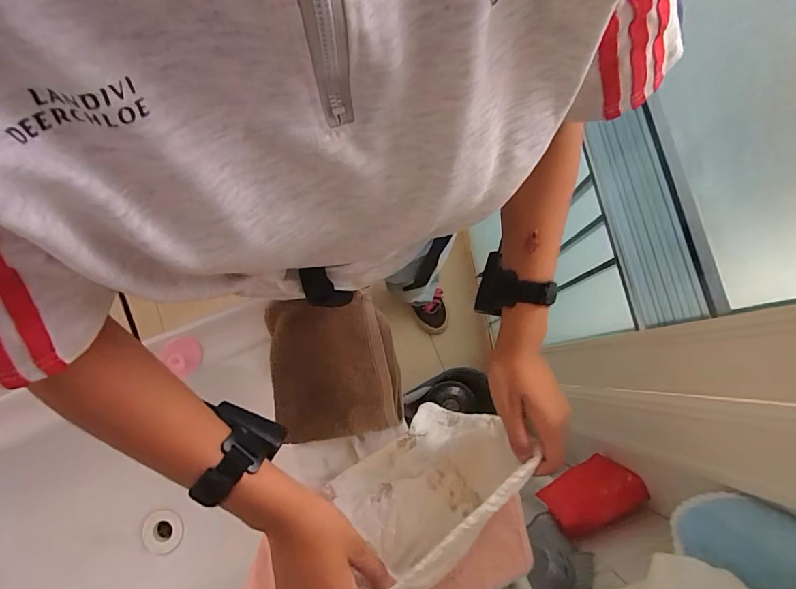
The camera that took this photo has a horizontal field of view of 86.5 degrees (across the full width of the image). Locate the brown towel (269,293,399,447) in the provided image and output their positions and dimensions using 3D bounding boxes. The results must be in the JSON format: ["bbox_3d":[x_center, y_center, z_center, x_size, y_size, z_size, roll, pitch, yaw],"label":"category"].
[{"bbox_3d":[-0.081,0.087,0.523,0.162,0.040,0.172,-9,80,-1],"label":"brown towel"}]

